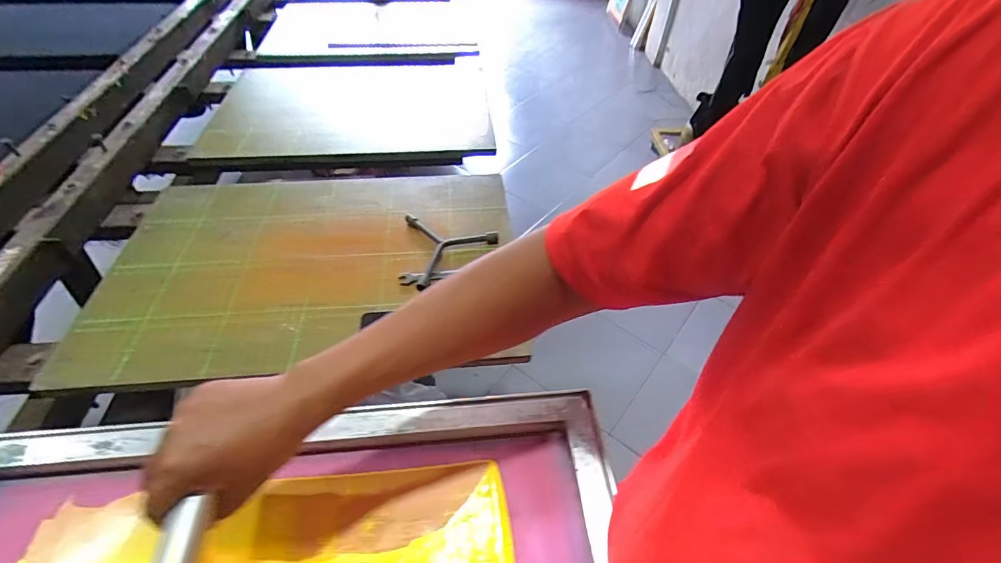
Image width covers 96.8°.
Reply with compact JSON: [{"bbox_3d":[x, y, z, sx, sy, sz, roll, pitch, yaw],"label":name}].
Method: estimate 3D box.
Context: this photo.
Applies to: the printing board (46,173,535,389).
[{"bbox_3d":[-0.283,-0.041,0.686,0.587,0.020,0.394,-3,48,-5],"label":"printing board"}]

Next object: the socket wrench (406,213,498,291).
[{"bbox_3d":[-0.104,-0.069,0.699,0.157,0.016,0.146,-33,57,-28],"label":"socket wrench"}]

